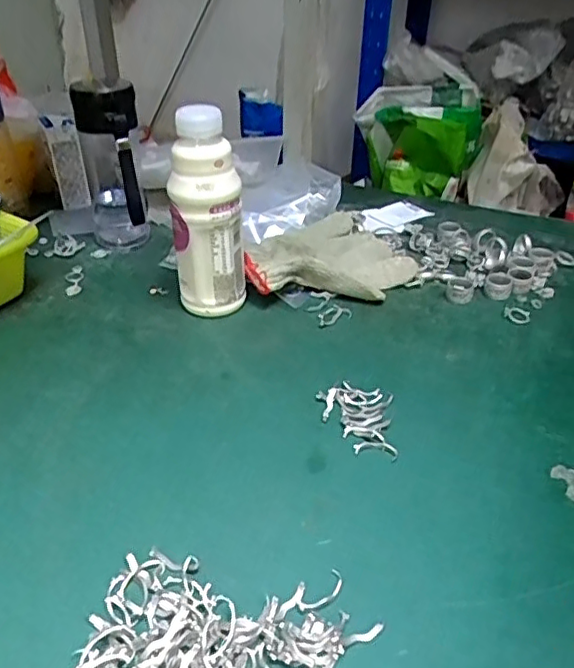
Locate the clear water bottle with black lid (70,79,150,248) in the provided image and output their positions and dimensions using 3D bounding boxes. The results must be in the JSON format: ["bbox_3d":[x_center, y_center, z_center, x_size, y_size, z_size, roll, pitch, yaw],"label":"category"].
[{"bbox_3d":[-0.197,-0.188,0.692,0.063,0.189,0.080,-11,36,-17],"label":"clear water bottle with black lid"}]

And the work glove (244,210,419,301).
[{"bbox_3d":[0.044,-0.088,0.680,0.184,0.042,0.153,-3,35,-5],"label":"work glove"}]

